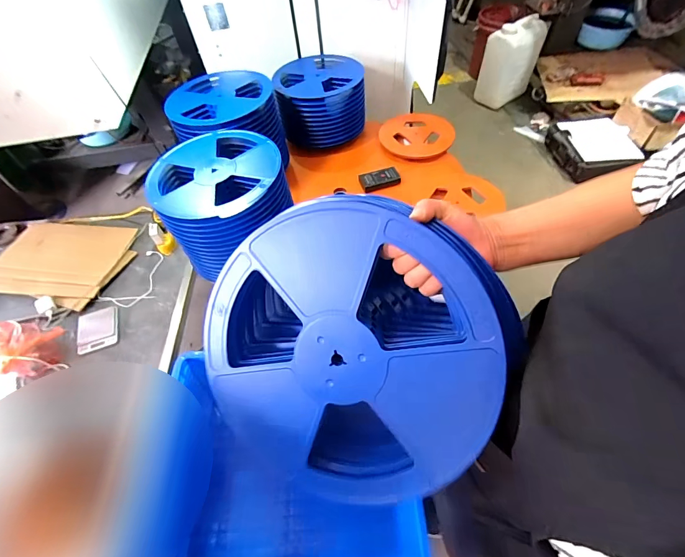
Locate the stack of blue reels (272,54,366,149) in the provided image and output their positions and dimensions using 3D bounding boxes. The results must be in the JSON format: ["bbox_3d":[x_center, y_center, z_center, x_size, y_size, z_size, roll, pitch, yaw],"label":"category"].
[{"bbox_3d":[-0.090,-0.655,1.311,0.326,0.206,0.299,-18,55,-8],"label":"stack of blue reels"}]

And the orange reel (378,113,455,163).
[{"bbox_3d":[0.272,-0.536,1.302,0.260,0.031,0.255,-9,55,-1],"label":"orange reel"}]

